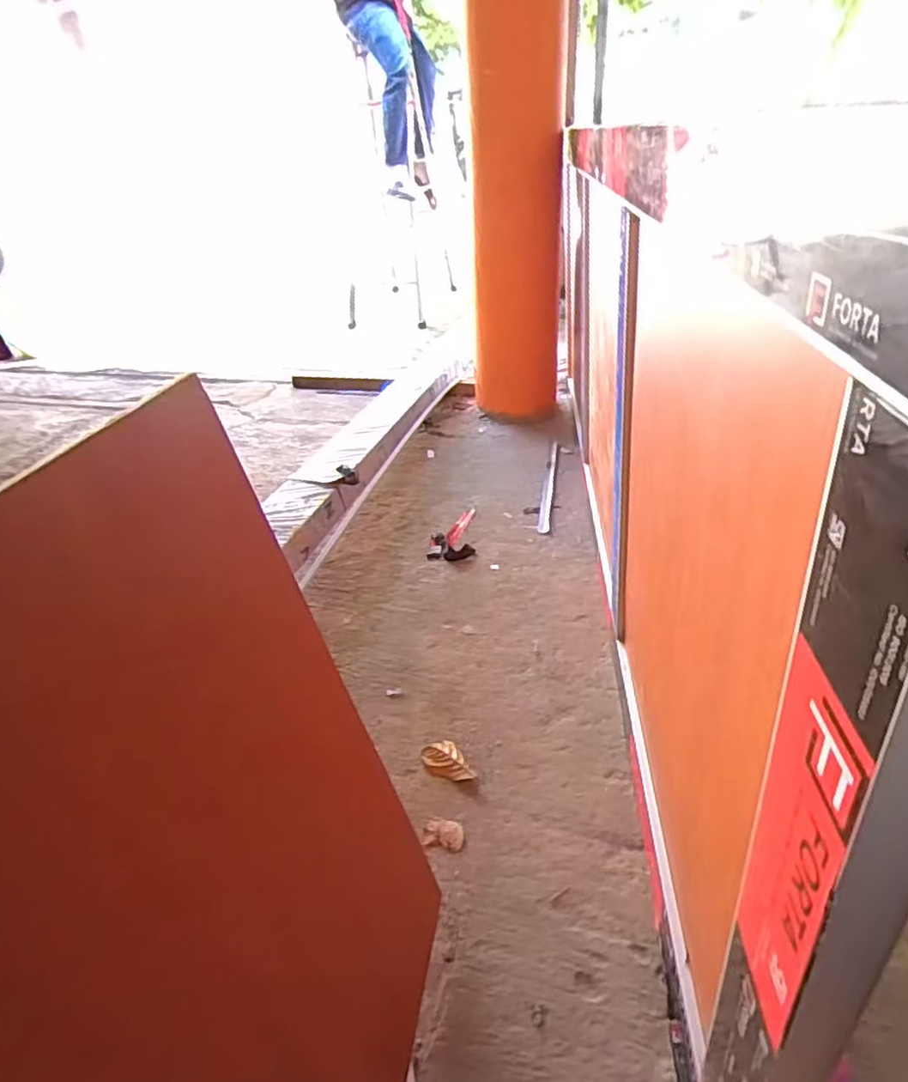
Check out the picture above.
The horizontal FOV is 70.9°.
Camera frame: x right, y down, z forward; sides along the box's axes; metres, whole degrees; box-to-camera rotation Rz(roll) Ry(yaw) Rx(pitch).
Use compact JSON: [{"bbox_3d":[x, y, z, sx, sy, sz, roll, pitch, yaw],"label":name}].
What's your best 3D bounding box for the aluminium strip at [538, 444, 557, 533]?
[{"bbox_3d":[0.246,-0.153,1.639,0.027,0.007,0.462,4,35,10],"label":"aluminium strip"}]

